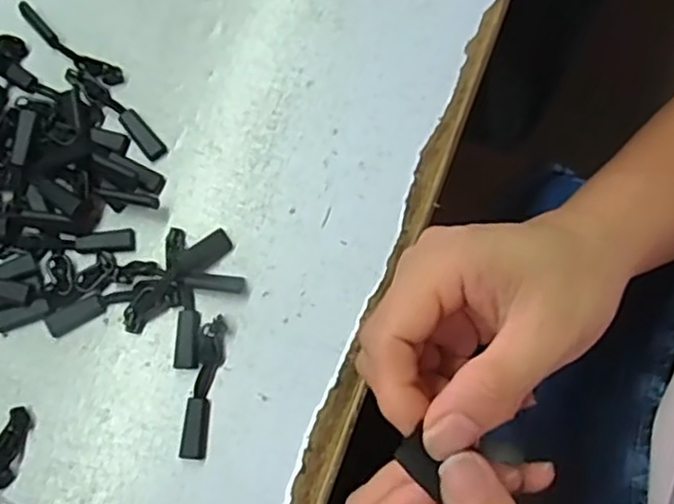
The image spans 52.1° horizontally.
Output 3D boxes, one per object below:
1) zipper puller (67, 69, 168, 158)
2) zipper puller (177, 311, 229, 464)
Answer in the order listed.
[{"bbox_3d":[-0.098,-0.063,0.305,0.058,0.004,0.010,43,81,10],"label":"zipper puller"},{"bbox_3d":[-0.054,0.055,0.278,0.010,0.005,0.056,9,78,3],"label":"zipper puller"}]

